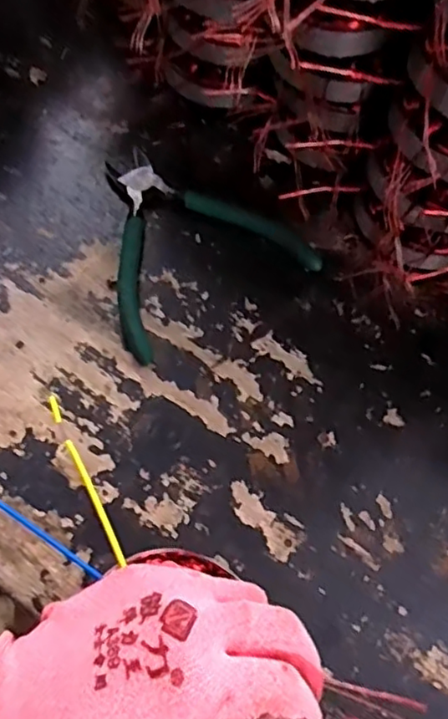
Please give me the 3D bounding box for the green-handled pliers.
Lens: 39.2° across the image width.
[{"bbox_3d":[-0.030,-0.083,0.400,0.130,0.012,0.135,-30,71,-13],"label":"green-handled pliers"}]

